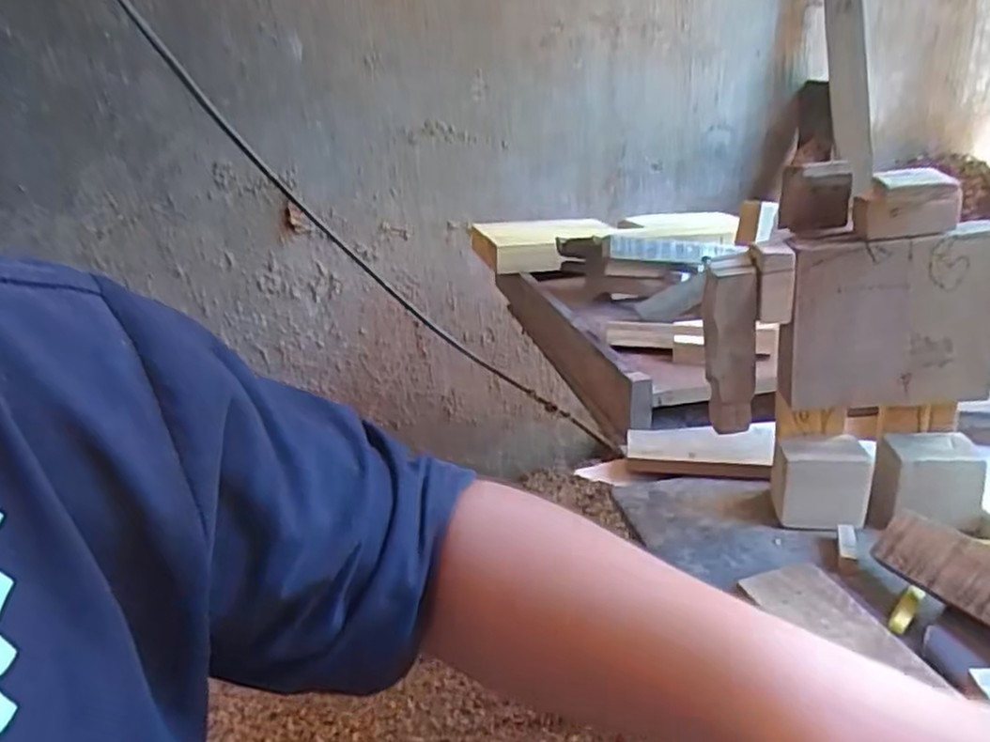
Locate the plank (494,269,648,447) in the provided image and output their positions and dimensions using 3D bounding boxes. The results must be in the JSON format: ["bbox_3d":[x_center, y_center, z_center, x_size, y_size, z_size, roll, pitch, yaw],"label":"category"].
[{"bbox_3d":[0.067,-0.042,0.756,0.028,0.077,0.403,-10,27,-10],"label":"plank"}]

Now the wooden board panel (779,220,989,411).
[{"bbox_3d":[0.224,-0.029,0.406,0.110,0.098,0.027,0,27,11],"label":"wooden board panel"}]

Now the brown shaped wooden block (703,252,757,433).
[{"bbox_3d":[0.143,-0.011,0.439,0.031,0.122,0.021,4,28,18],"label":"brown shaped wooden block"}]

